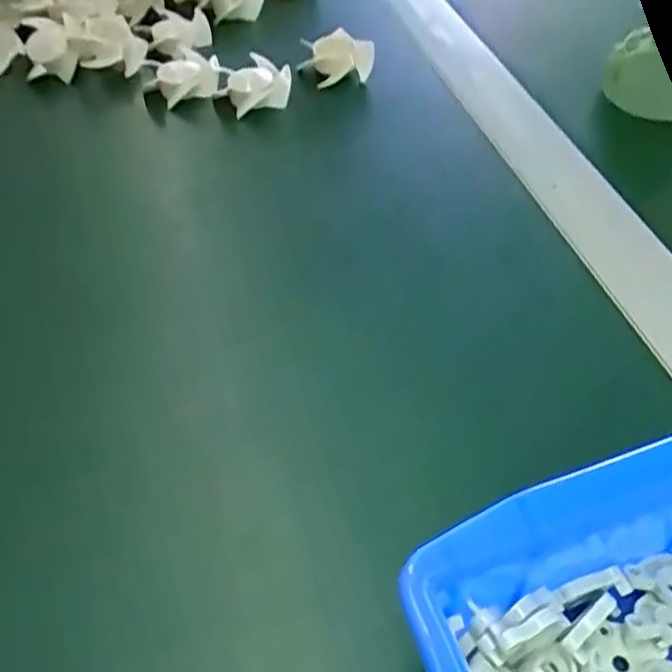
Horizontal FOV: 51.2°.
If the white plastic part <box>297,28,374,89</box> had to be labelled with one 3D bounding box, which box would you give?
[{"bbox_3d":[0.000,-0.159,0.399,0.041,0.021,0.027,-29,55,-21],"label":"white plastic part"}]

